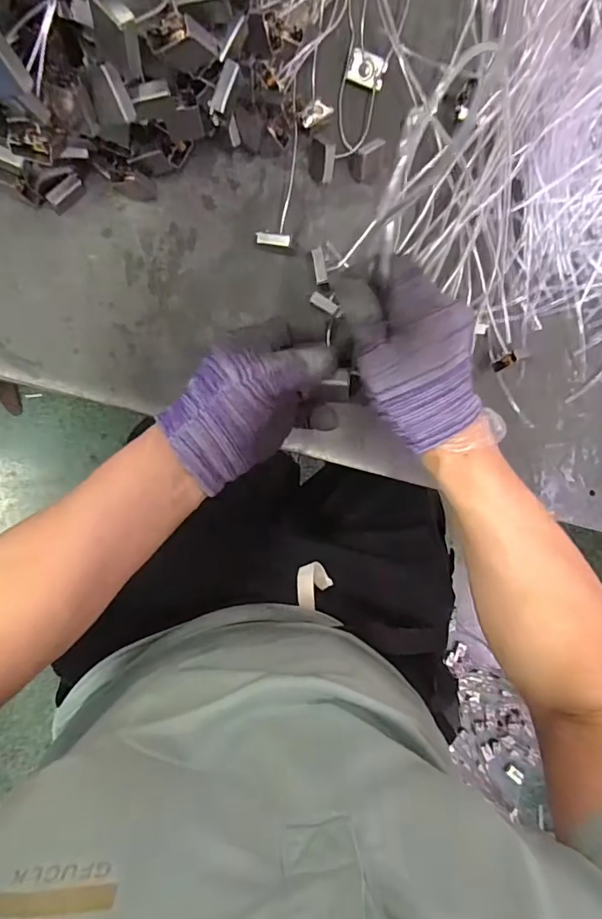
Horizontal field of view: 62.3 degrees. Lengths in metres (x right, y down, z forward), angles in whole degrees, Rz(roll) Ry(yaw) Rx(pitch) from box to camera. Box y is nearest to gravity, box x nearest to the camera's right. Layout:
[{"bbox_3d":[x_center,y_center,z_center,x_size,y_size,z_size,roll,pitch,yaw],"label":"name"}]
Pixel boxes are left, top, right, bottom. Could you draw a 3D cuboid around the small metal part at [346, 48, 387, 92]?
[{"bbox_3d":[0.066,-0.386,0.495,0.037,0.008,0.029,17,112,-3],"label":"small metal part"}]

